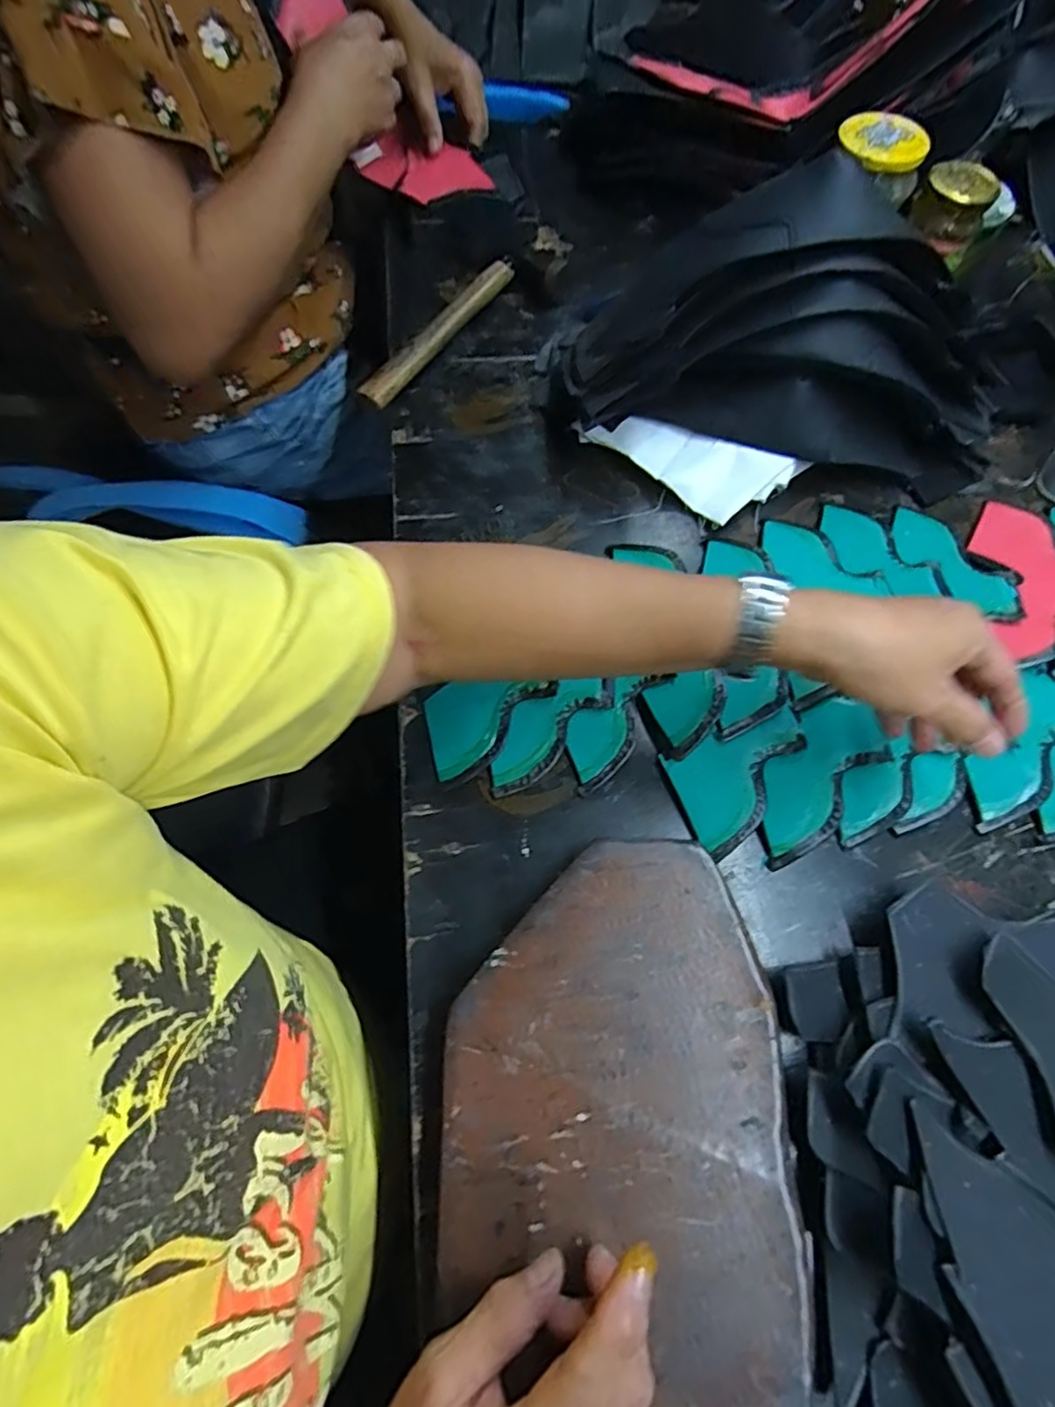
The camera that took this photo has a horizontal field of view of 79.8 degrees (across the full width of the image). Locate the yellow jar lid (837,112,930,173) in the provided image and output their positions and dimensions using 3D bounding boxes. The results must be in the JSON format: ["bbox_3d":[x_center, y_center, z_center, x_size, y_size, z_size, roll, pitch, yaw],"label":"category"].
[{"bbox_3d":[0.290,-0.460,0.515,0.066,0.007,0.054,-11,82,-1],"label":"yellow jar lid"}]

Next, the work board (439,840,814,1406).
[{"bbox_3d":[0.044,0.212,0.328,0.169,0.022,0.265,-1,65,-1],"label":"work board"}]

